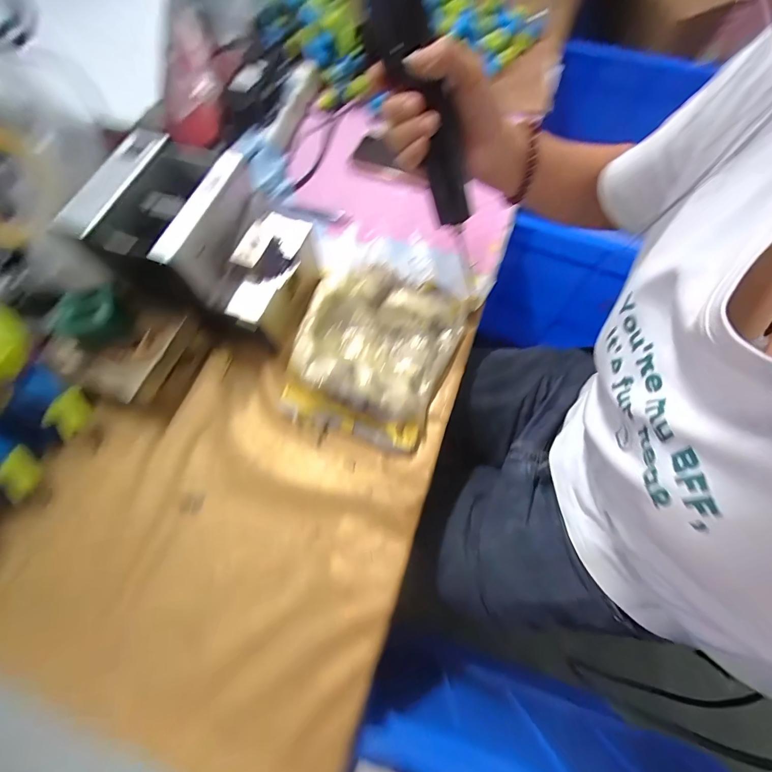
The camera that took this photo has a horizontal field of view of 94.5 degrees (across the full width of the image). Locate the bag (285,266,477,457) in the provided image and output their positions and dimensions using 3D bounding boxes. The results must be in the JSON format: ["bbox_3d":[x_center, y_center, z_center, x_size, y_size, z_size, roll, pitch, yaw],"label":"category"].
[{"bbox_3d":[-0.012,-0.048,0.391,0.167,0.053,0.220,23,72,11],"label":"bag"}]

